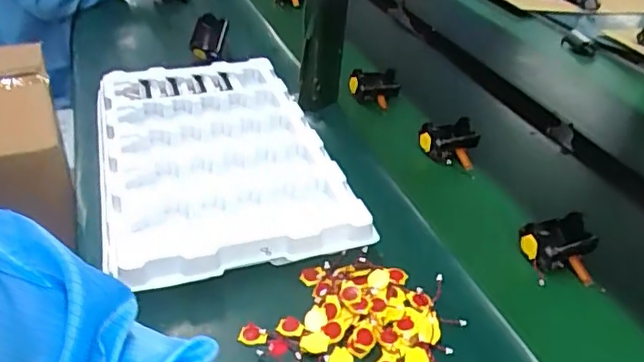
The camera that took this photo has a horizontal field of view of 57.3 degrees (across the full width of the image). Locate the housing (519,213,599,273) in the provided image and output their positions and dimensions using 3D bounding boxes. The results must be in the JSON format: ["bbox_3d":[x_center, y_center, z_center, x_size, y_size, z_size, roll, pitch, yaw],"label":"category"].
[{"bbox_3d":[0.253,0.065,0.634,0.073,0.041,0.057,-13,38,-24],"label":"housing"}]

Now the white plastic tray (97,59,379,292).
[{"bbox_3d":[-0.140,-0.042,0.732,0.257,0.041,0.447,-8,36,-17],"label":"white plastic tray"}]

